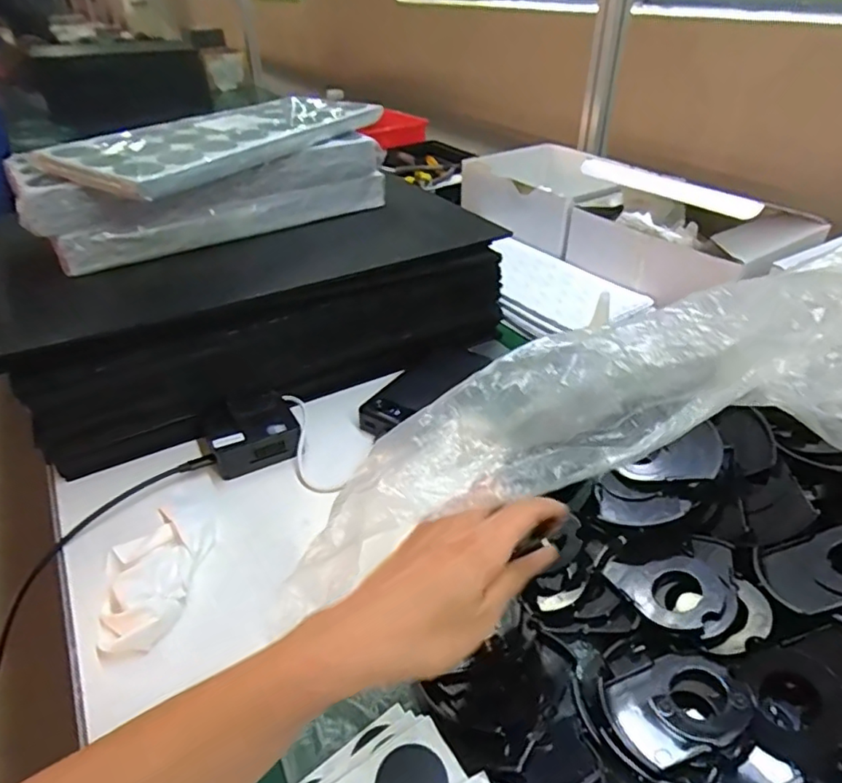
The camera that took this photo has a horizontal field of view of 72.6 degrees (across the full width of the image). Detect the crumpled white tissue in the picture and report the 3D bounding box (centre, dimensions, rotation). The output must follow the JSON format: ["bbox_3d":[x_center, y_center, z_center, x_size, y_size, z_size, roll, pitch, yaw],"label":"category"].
[{"bbox_3d":[-0.201,0.137,0.425,0.070,0.032,0.114,3,36,4],"label":"crumpled white tissue"}]

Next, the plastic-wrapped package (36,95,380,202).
[{"bbox_3d":[-0.206,-0.279,0.629,0.157,0.032,0.349,21,41,27],"label":"plastic-wrapped package"}]

